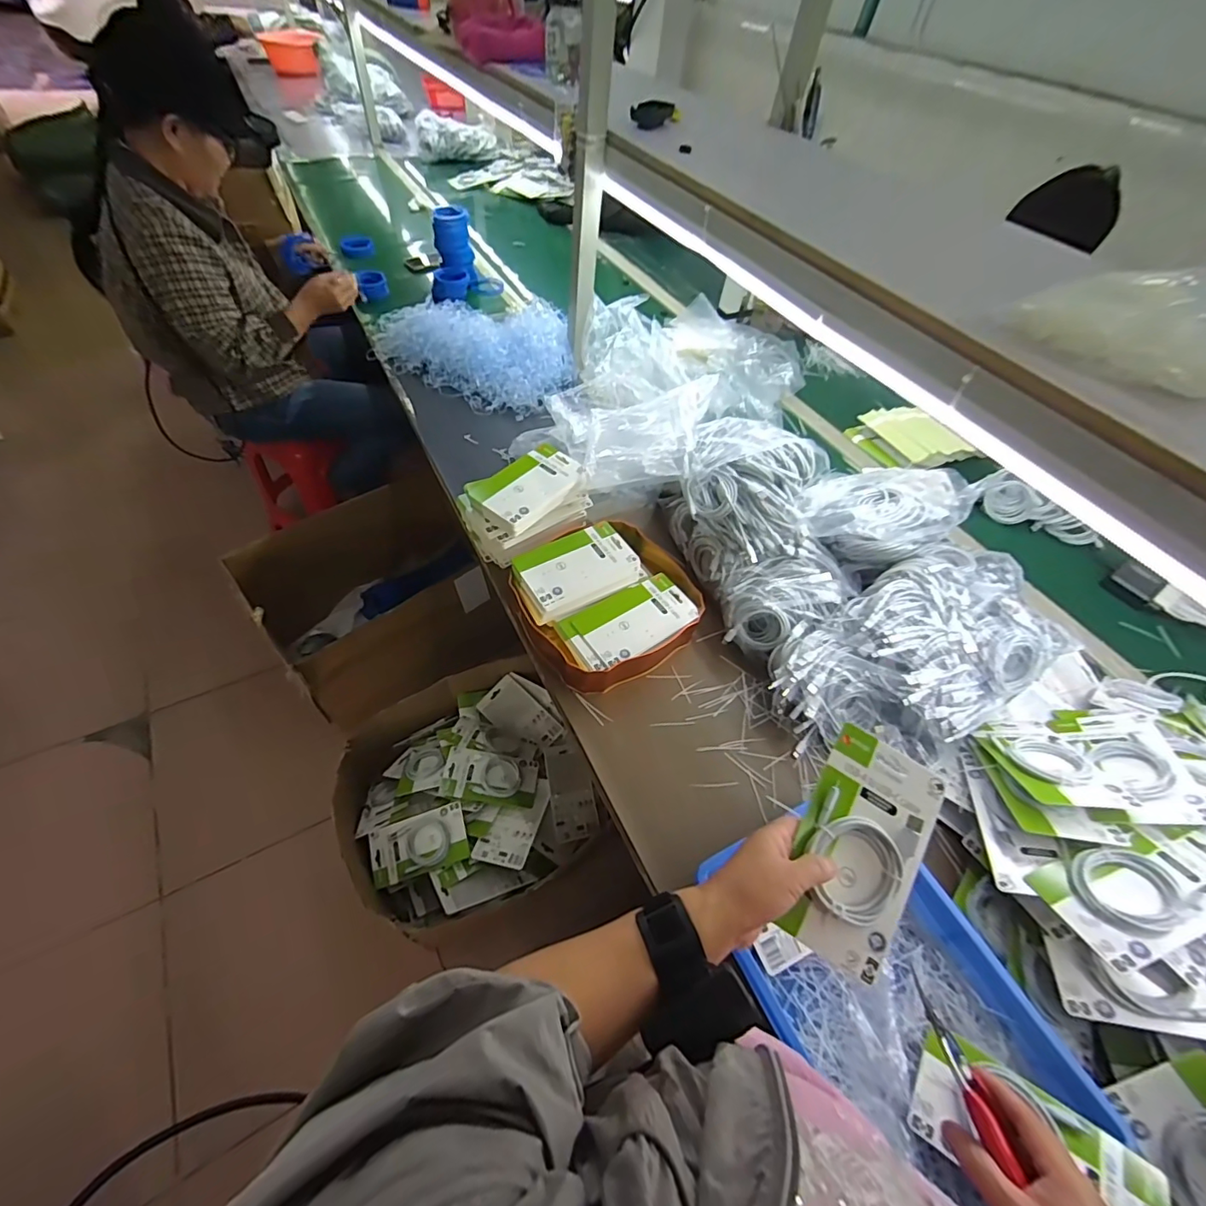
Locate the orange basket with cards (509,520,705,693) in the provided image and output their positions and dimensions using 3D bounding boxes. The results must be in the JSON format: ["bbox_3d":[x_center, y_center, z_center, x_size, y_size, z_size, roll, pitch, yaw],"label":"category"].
[{"bbox_3d":[0.014,-0.011,0.805,0.273,0.073,0.253,-33,63,-26],"label":"orange basket with cards"}]

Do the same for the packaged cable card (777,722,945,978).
[{"bbox_3d":[0.215,0.202,0.423,0.096,0.020,0.176,30,71,8],"label":"packaged cable card"}]

